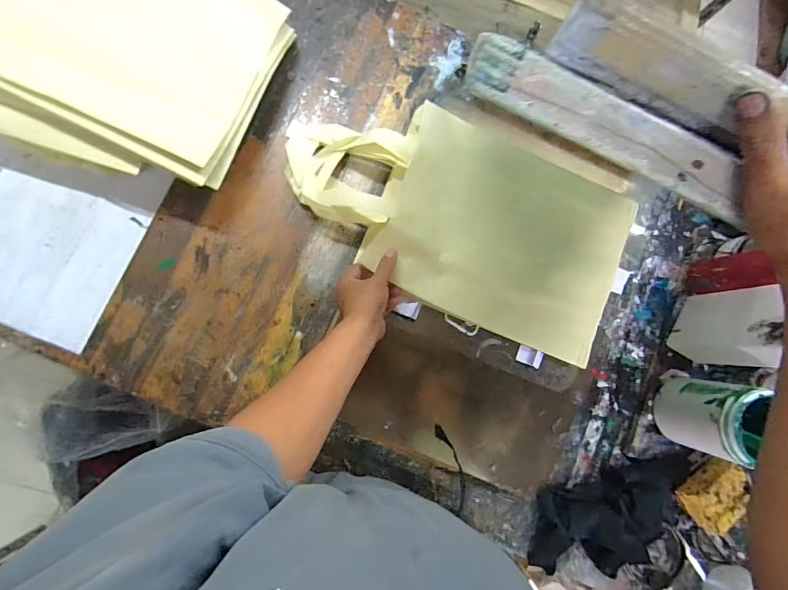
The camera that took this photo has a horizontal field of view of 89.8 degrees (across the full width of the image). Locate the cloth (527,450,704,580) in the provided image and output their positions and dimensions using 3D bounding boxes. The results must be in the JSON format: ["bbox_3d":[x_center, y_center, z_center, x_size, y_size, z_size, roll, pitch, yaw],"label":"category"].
[{"bbox_3d":[0.333,0.337,0.598,0.277,0.045,0.142,-22,87,-7],"label":"cloth"}]

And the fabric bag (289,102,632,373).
[{"bbox_3d":[0.109,-0.131,0.623,0.554,0.058,0.305,23,83,-3],"label":"fabric bag"}]

